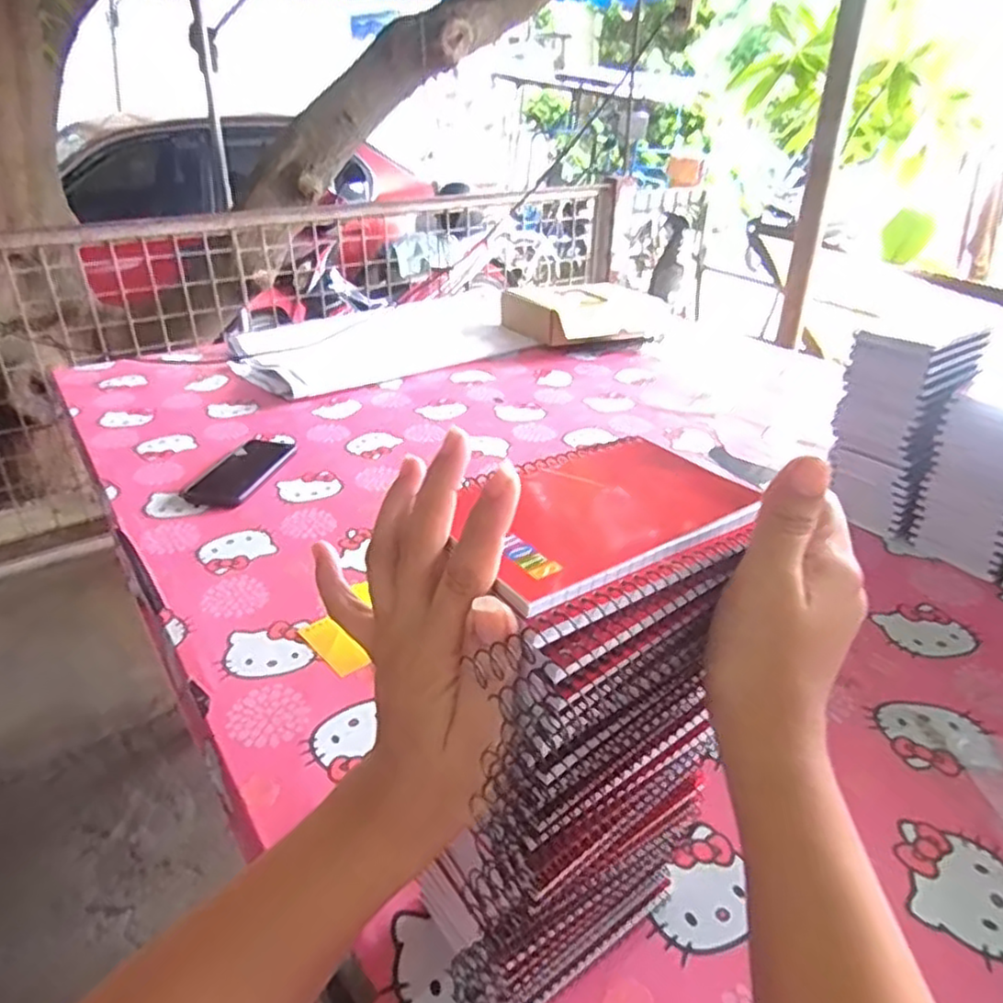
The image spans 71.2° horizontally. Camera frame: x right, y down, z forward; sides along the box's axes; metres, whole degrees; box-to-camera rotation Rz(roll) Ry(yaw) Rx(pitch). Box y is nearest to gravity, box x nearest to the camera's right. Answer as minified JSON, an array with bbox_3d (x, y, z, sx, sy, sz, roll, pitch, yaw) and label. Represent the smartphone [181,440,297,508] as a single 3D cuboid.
[{"bbox_3d":[-0.341,-0.039,0.915,0.090,0.014,0.175,4,30,8],"label":"smartphone"}]

